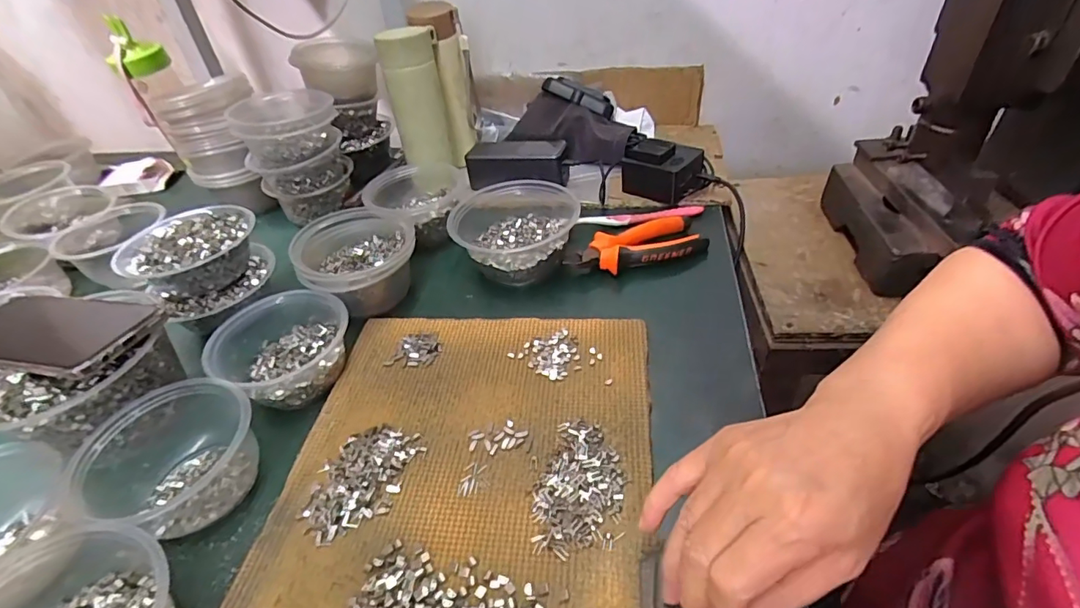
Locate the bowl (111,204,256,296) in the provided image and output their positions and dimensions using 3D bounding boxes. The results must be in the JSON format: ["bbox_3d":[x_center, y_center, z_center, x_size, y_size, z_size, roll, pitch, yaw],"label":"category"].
[{"bbox_3d":[-0.340,-0.051,0.500,0.117,0.044,0.107,-3,40,3],"label":"bowl"}]

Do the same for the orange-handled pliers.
[{"bbox_3d":[0.104,-0.062,0.545,0.148,0.028,0.069,-15,42,-12],"label":"orange-handled pliers"}]

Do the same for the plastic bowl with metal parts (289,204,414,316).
[{"bbox_3d":[-0.184,-0.047,0.521,0.111,0.072,0.113,-3,41,2],"label":"plastic bowl with metal parts"}]

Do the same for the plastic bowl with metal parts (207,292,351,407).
[{"bbox_3d":[-0.231,0.037,0.450,0.113,0.048,0.108,-3,41,2],"label":"plastic bowl with metal parts"}]

